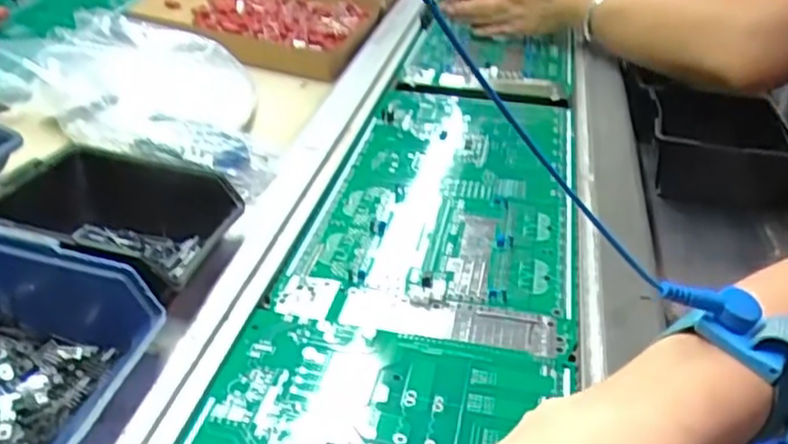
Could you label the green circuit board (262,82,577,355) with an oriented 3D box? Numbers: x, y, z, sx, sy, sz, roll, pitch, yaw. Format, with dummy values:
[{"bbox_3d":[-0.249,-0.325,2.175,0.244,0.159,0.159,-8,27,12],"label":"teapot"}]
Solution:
[{"bbox_3d":[0.050,-0.033,0.585,0.186,0.019,0.391,10,34,8],"label":"green circuit board"}]

